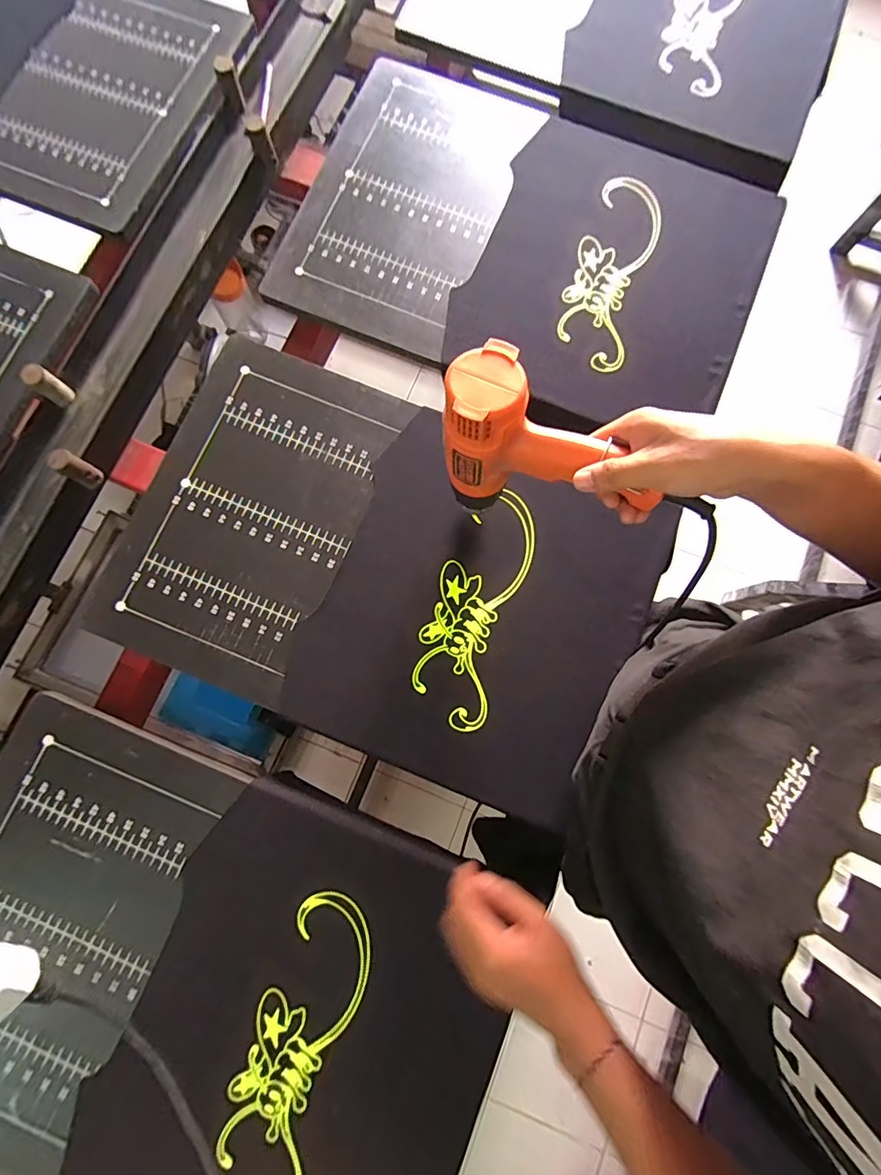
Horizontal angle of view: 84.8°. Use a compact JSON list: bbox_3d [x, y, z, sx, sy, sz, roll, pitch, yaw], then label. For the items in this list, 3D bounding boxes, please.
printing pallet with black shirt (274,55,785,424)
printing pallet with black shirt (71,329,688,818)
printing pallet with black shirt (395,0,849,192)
[{"bbox_3d":[0.112,-0.453,0.634,0.585,0.026,0.412,26,81,4],"label":"printing pallet with black shirt"},{"bbox_3d":[-0.068,-0.024,0.556,0.577,0.022,0.381,23,81,3],"label":"printing pallet with black shirt"},{"bbox_3d":[0.285,-0.859,0.705,0.581,0.035,0.463,22,79,-1],"label":"printing pallet with black shirt"}]

